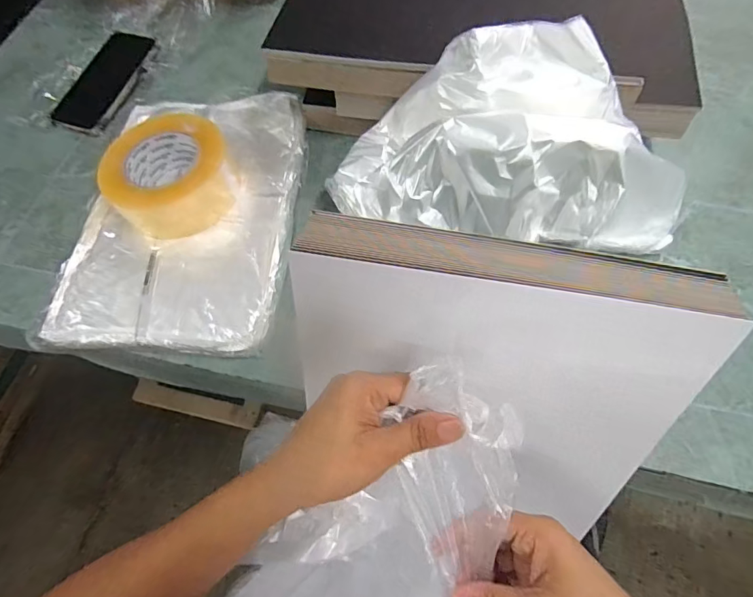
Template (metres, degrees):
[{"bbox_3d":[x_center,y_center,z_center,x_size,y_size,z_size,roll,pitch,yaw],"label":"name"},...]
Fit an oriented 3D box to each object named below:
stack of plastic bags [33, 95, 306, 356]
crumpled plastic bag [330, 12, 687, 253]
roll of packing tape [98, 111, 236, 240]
[{"bbox_3d":[-0.202,-0.094,0.485,0.224,0.034,0.309,1,61,5],"label":"stack of plastic bags"},{"bbox_3d":[0.128,-0.132,0.416,0.328,0.145,0.143,14,64,10],"label":"crumpled plastic bag"},{"bbox_3d":[-0.221,-0.133,0.478,0.125,0.060,0.120,-2,61,3],"label":"roll of packing tape"}]

